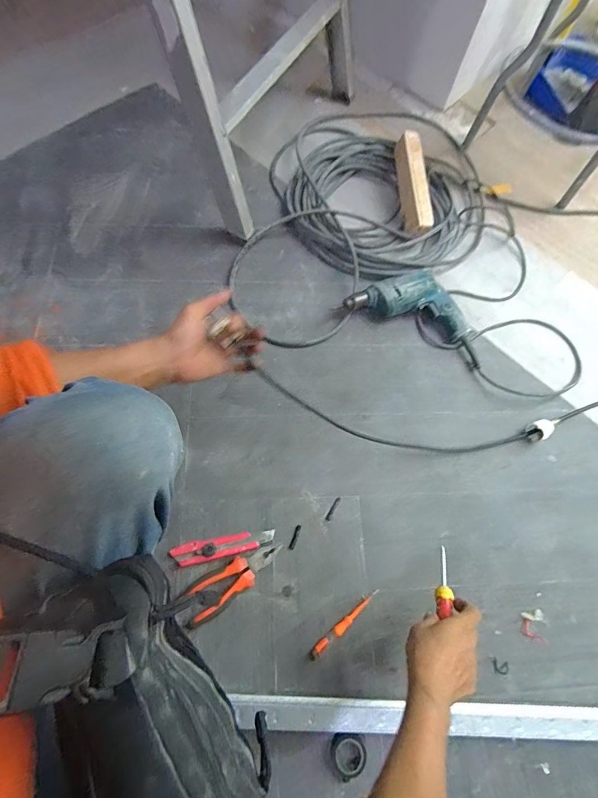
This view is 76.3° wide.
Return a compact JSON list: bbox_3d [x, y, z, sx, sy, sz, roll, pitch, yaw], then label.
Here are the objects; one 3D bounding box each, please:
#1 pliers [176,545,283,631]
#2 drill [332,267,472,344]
[{"bbox_3d":[-0.106,0.287,0.602,0.167,0.017,0.058,-30,74,-13],"label":"pliers"},{"bbox_3d":[0.217,-0.168,0.784,0.232,0.053,0.172,-23,73,-11],"label":"drill"}]

